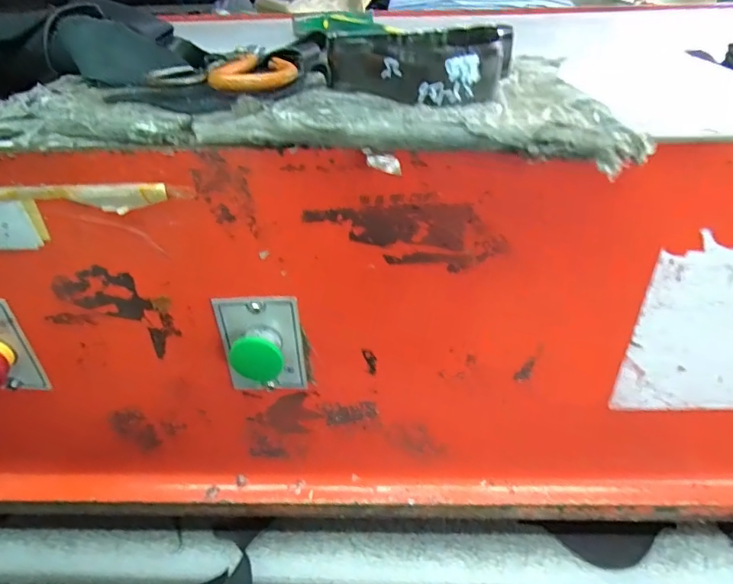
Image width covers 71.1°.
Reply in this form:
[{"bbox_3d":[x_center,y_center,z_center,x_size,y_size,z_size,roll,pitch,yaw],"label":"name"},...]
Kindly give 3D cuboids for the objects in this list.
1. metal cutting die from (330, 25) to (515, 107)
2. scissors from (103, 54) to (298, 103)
[{"bbox_3d":[0.038,-0.158,0.348,0.109,0.032,0.104,10,37,19],"label":"metal cutting die"},{"bbox_3d":[-0.110,-0.148,0.350,0.120,0.016,0.059,-1,35,4],"label":"scissors"}]

